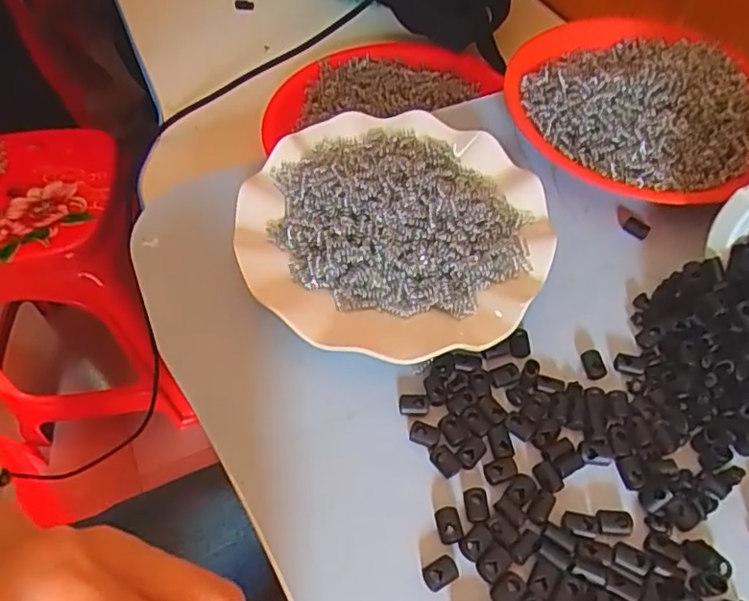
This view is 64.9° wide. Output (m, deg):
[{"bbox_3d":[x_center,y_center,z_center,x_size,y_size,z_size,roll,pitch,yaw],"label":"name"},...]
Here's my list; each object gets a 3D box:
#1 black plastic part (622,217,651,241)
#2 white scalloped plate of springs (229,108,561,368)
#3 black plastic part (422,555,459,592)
[{"bbox_3d":[0.169,-0.047,0.379,0.016,0.007,0.009,35,62,24],"label":"black plastic part"},{"bbox_3d":[0.011,-0.045,0.351,0.175,0.027,0.176,-1,54,1],"label":"white scalloped plate of springs"},{"bbox_3d":[0.030,0.121,0.261,0.015,0.004,0.011,-23,56,-14],"label":"black plastic part"}]

